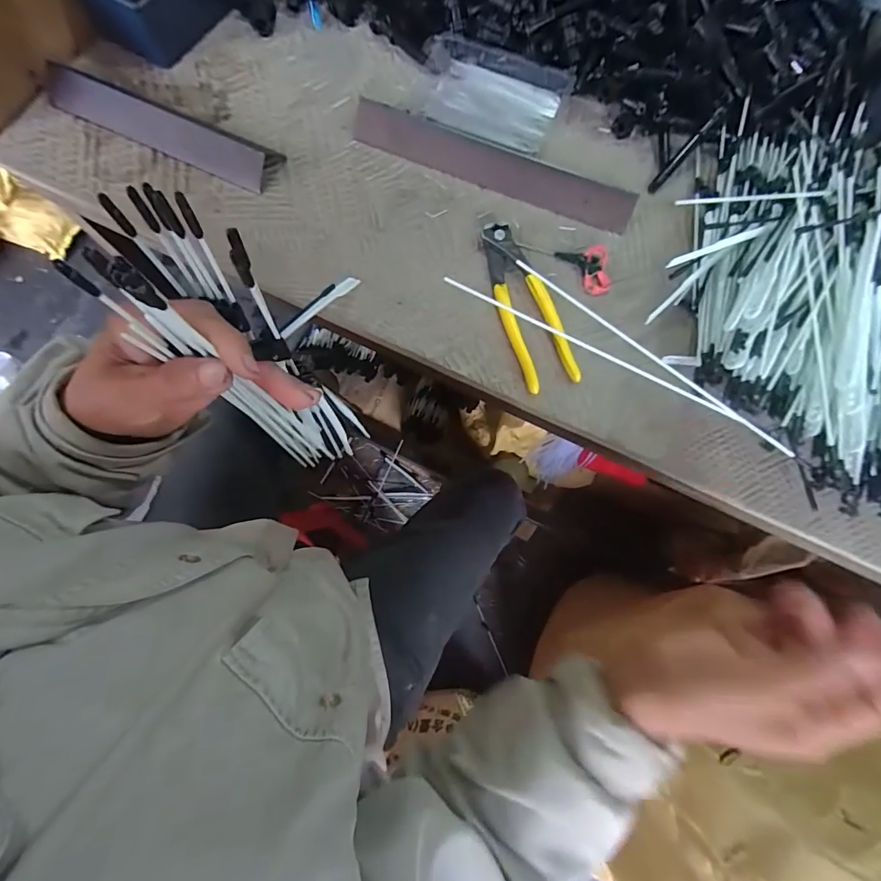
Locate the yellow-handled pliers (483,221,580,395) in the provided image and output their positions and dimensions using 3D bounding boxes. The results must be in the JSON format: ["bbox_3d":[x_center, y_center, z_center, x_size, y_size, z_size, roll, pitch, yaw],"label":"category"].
[{"bbox_3d":[0.071,-0.122,0.387,0.048,0.017,0.161,-18,76,-5],"label":"yellow-handled pliers"}]

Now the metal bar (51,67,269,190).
[{"bbox_3d":[-0.284,-0.307,0.428,0.241,0.021,0.030,26,76,6],"label":"metal bar"}]

